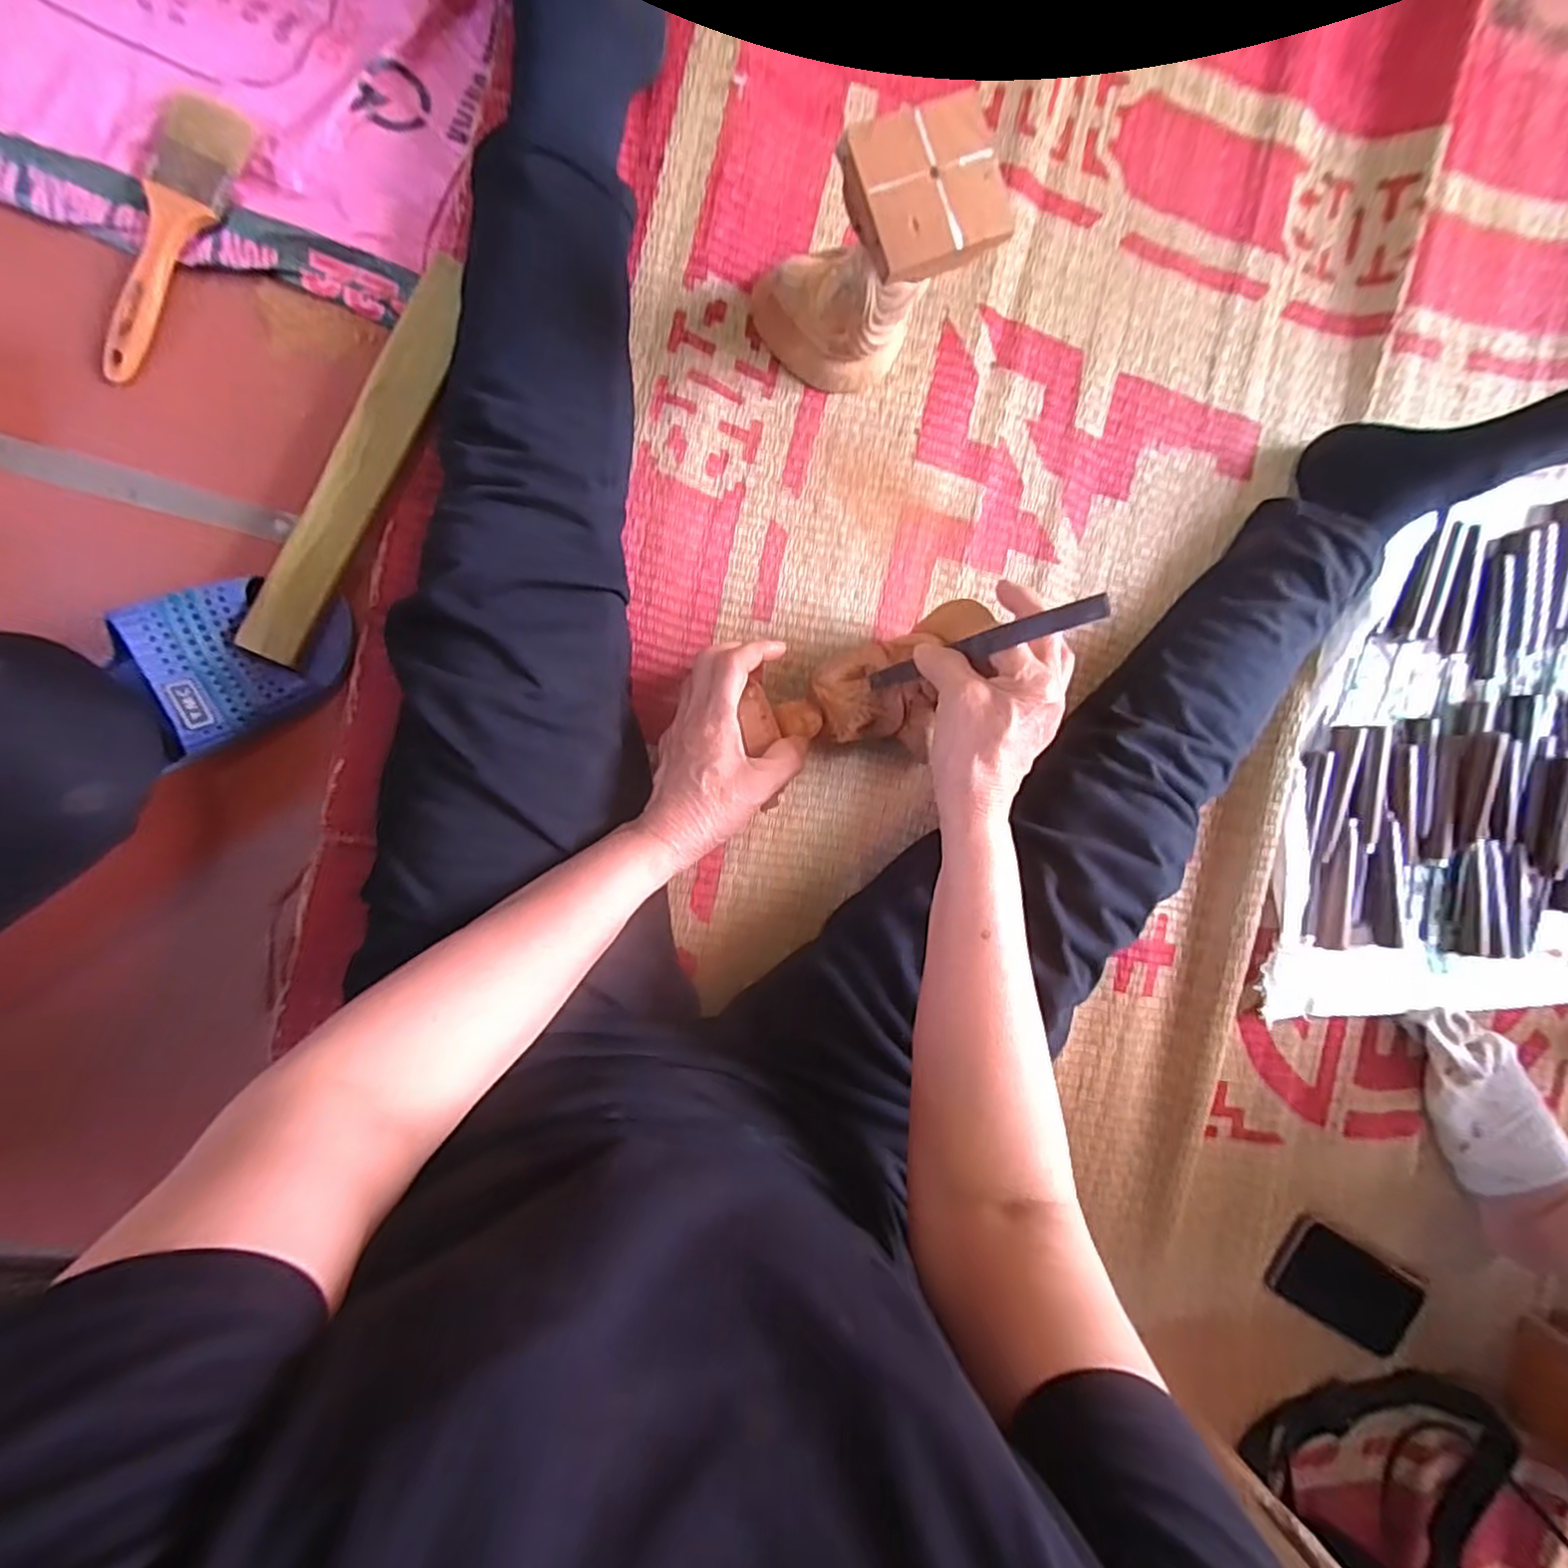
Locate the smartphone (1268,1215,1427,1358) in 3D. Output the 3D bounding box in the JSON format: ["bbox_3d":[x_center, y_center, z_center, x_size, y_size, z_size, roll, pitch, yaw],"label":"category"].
[{"bbox_3d":[0.520,0.465,0.630,0.166,0.010,0.080,30,89,-10],"label":"smartphone"}]

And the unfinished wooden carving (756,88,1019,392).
[{"bbox_3d":[0.051,-0.322,0.432,0.100,0.176,0.092,-24,97,-6],"label":"unfinished wooden carving"}]

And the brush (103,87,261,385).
[{"bbox_3d":[-0.393,-0.345,0.430,0.050,0.010,0.180,26,90,-10],"label":"brush"}]

